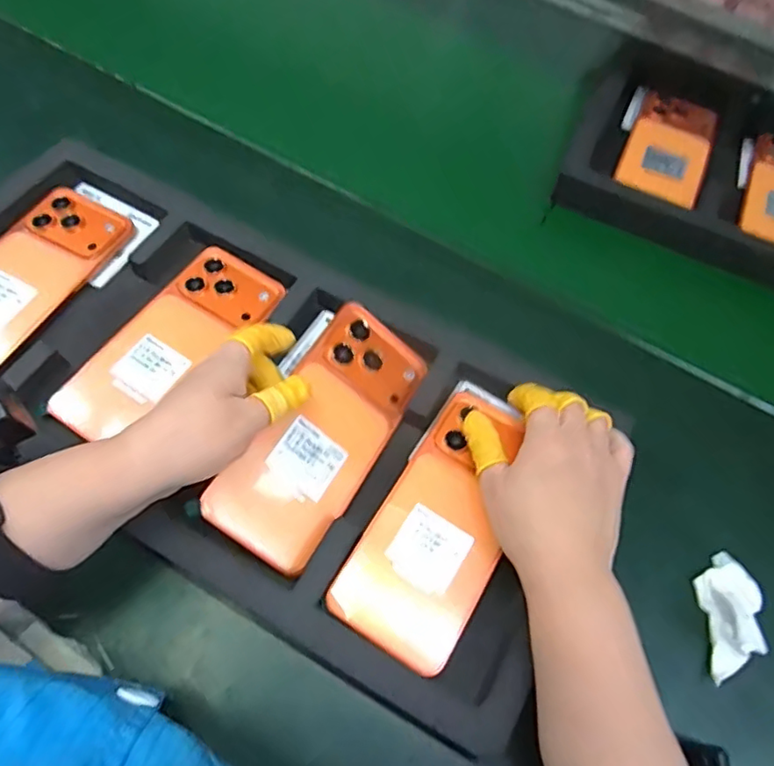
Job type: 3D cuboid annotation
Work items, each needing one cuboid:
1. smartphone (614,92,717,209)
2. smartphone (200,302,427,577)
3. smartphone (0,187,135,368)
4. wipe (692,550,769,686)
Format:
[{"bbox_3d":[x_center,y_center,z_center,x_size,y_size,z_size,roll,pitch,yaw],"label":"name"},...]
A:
[{"bbox_3d":[0.267,-0.223,0.547,0.074,0.011,0.146,25,61,10],"label":"smartphone"},{"bbox_3d":[-0.037,0.031,0.357,0.072,0.009,0.161,39,64,-12],"label":"smartphone"},{"bbox_3d":[-0.264,-0.077,0.418,0.074,0.011,0.163,28,61,12],"label":"smartphone"},{"bbox_3d":[0.205,0.134,0.340,0.033,0.033,0.074,26,61,11],"label":"wipe"}]

